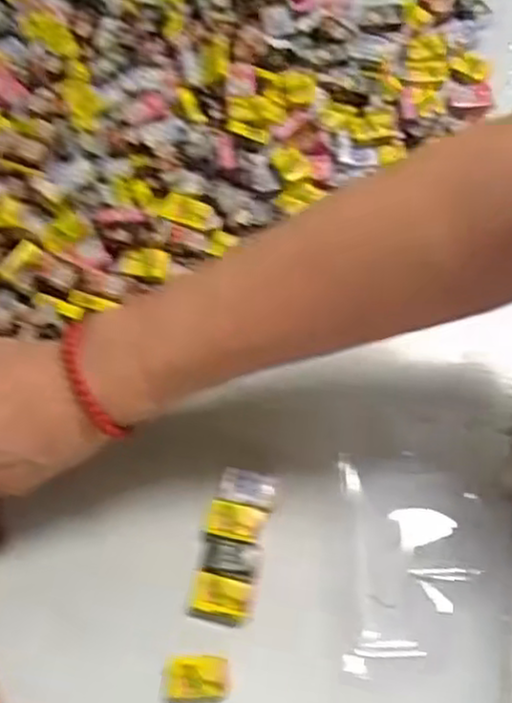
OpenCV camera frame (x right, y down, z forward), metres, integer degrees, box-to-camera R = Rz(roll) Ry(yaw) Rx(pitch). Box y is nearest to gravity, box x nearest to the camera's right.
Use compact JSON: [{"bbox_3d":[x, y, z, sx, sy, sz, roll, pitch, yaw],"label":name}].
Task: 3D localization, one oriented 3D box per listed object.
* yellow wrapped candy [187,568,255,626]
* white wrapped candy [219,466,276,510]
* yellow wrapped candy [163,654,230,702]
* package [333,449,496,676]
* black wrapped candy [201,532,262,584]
[{"bbox_3d":[-0.015,0.114,0.341,0.028,0.005,0.022,10,67,6],"label":"yellow wrapped candy"},{"bbox_3d":[-0.004,0.065,0.358,0.027,0.004,0.017,11,67,7],"label":"white wrapped candy"},{"bbox_3d":[-0.027,0.146,0.329,0.029,0.006,0.019,2,66,3],"label":"yellow wrapped candy"},{"bbox_3d":[0.079,0.099,0.346,0.071,0.011,0.095,0,66,2],"label":"package"},{"bbox_3d":[-0.012,0.097,0.347,0.027,0.004,0.018,12,67,7],"label":"black wrapped candy"}]

